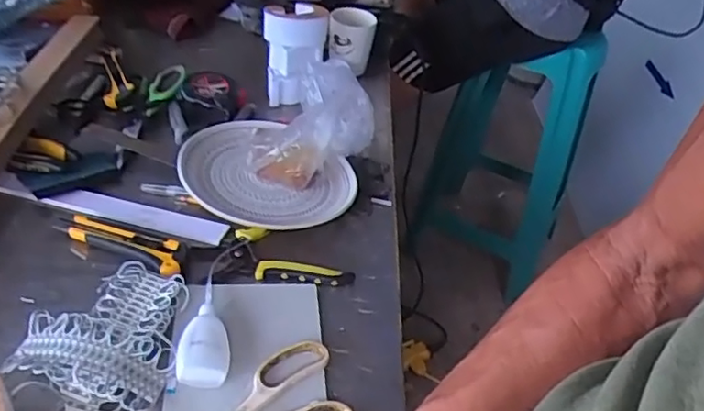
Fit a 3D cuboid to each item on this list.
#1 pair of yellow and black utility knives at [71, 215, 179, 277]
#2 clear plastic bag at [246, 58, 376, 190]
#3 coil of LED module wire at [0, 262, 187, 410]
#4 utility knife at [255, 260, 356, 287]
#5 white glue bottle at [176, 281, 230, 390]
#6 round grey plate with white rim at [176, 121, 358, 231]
[{"bbox_3d":[-0.236,0.041,0.643,0.136,0.016,0.041,17,41,13],"label":"pair of yellow and black utility knives"},{"bbox_3d":[-0.050,-0.104,0.780,0.107,0.096,0.211,28,43,20],"label":"clear plastic bag"},{"bbox_3d":[-0.219,0.108,0.553,0.124,0.034,0.150,8,40,2],"label":"coil of LED module wire"},{"bbox_3d":[-0.050,0.072,0.647,0.102,0.015,0.022,5,40,-2],"label":"utility knife"},{"bbox_3d":[-0.133,0.117,0.561,0.043,0.027,0.095,0,40,-9],"label":"white glue bottle"},{"bbox_3d":[-0.102,-0.036,0.733,0.192,0.048,0.182,4,40,-3],"label":"round grey plate with white rim"}]

